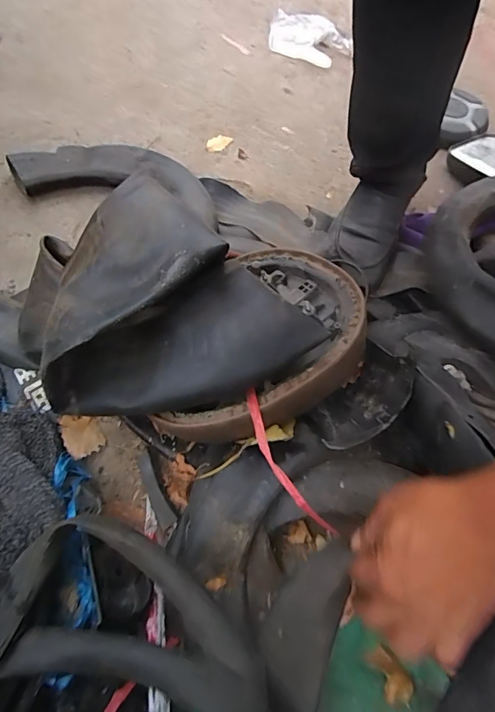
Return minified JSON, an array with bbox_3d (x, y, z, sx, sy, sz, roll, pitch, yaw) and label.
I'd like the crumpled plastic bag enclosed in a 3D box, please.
[{"bbox_3d":[0.134,-0.679,0.936,0.184,0.026,0.128,23,65,10],"label":"crumpled plastic bag"}]

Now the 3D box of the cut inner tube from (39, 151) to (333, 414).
[{"bbox_3d":[-0.092,-0.031,0.441,0.237,0.140,0.240,-41,72,-19],"label":"cut inner tube"}]

